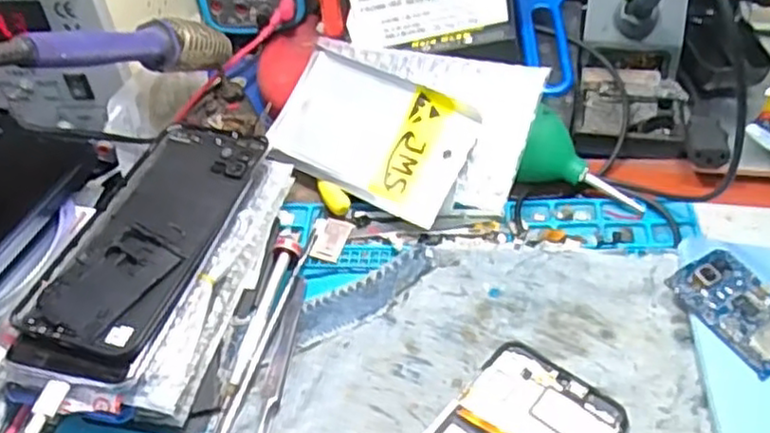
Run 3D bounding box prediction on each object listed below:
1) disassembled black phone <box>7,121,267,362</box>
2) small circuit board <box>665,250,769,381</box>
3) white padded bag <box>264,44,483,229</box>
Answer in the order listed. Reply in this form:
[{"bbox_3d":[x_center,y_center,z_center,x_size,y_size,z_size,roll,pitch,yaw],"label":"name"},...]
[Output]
[{"bbox_3d":[-0.130,0.004,0.395,0.074,0.007,0.165,11,48,15],"label":"disassembled black phone"},{"bbox_3d":[0.186,0.048,0.365,0.047,0.009,0.065,-24,49,-18],"label":"small circuit board"},{"bbox_3d":[-0.011,-0.055,0.450,0.140,0.007,0.080,29,86,29],"label":"white padded bag"}]

